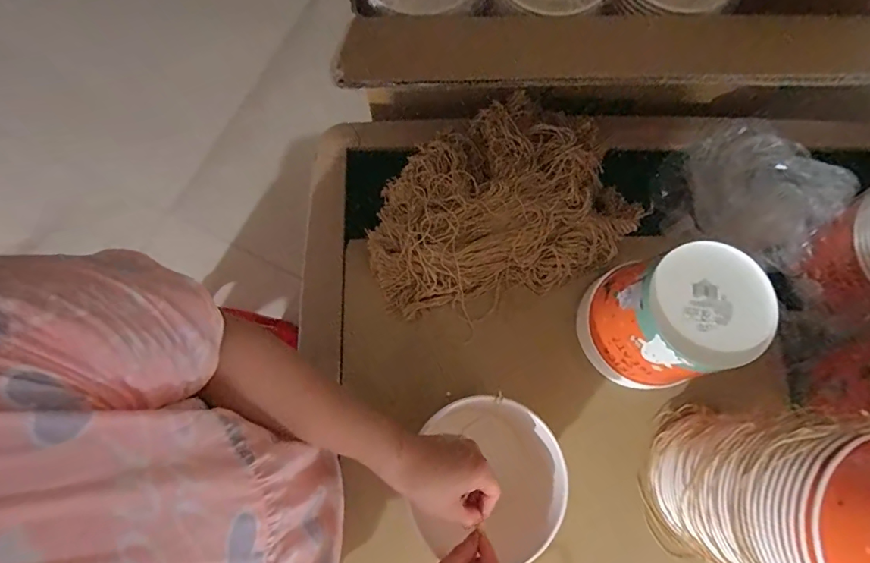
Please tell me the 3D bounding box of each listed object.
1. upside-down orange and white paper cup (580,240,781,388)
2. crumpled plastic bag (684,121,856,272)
[{"bbox_3d":[0.267,0.048,0.540,0.146,0.161,0.141,0,77,-2],"label":"upside-down orange and white paper cup"},{"bbox_3d":[0.437,-0.124,0.610,0.157,0.090,0.192,5,77,-1],"label":"crumpled plastic bag"}]

